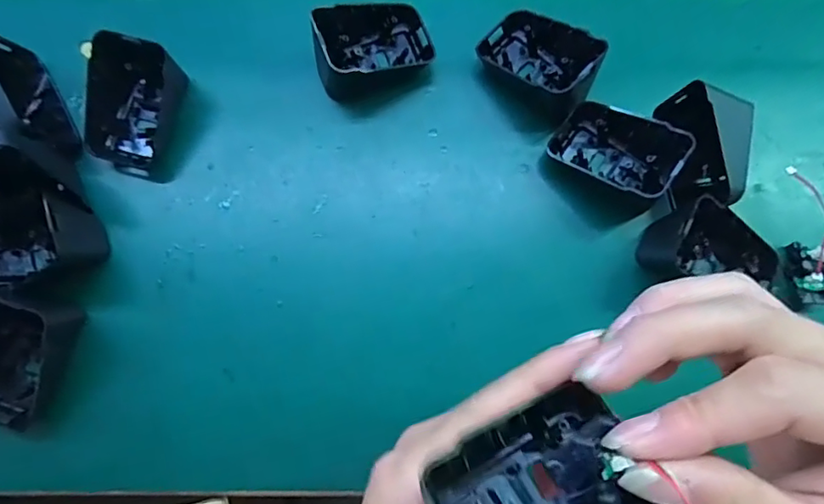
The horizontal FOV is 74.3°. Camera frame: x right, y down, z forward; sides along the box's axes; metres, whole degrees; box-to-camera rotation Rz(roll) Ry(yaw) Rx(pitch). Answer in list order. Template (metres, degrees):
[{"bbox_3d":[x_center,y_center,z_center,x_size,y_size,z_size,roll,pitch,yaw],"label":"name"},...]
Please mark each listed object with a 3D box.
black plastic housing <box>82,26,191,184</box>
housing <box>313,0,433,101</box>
[{"bbox_3d":[-0.158,-0.081,0.309,0.048,0.042,0.066,15,77,3],"label":"black plastic housing"},{"bbox_3d":[-0.024,-0.122,0.320,0.070,0.040,0.045,-21,77,-5],"label":"housing"}]

